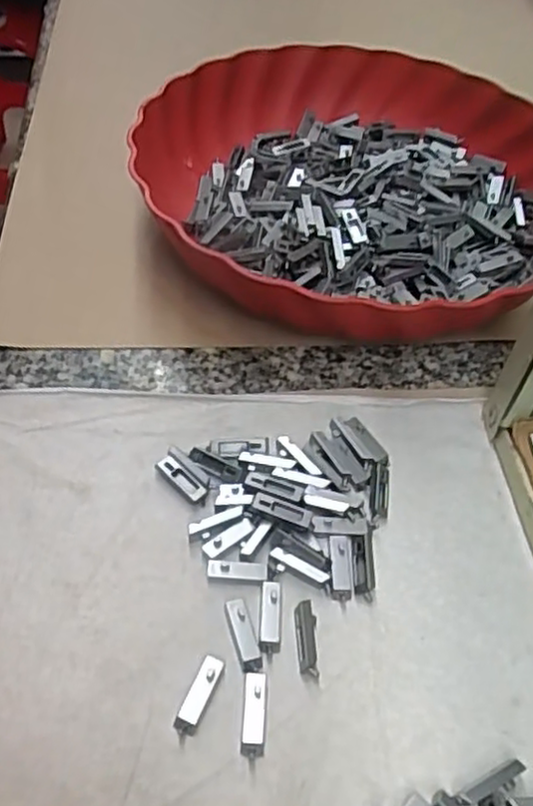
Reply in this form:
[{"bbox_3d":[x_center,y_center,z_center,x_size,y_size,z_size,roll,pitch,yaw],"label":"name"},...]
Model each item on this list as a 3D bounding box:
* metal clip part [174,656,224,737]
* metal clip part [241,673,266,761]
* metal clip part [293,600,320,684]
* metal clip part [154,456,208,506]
[{"bbox_3d":[-0.022,0.098,0.237,0.007,0.004,0.025,21,52,13],"label":"metal clip part"},{"bbox_3d":[-0.004,0.104,0.235,0.008,0.004,0.026,3,50,-2],"label":"metal clip part"},{"bbox_3d":[0.015,0.085,0.251,0.007,0.006,0.027,-1,50,-5],"label":"metal clip part"},{"bbox_3d":[-0.035,0.031,0.290,0.024,0.005,0.008,36,56,23],"label":"metal clip part"}]

